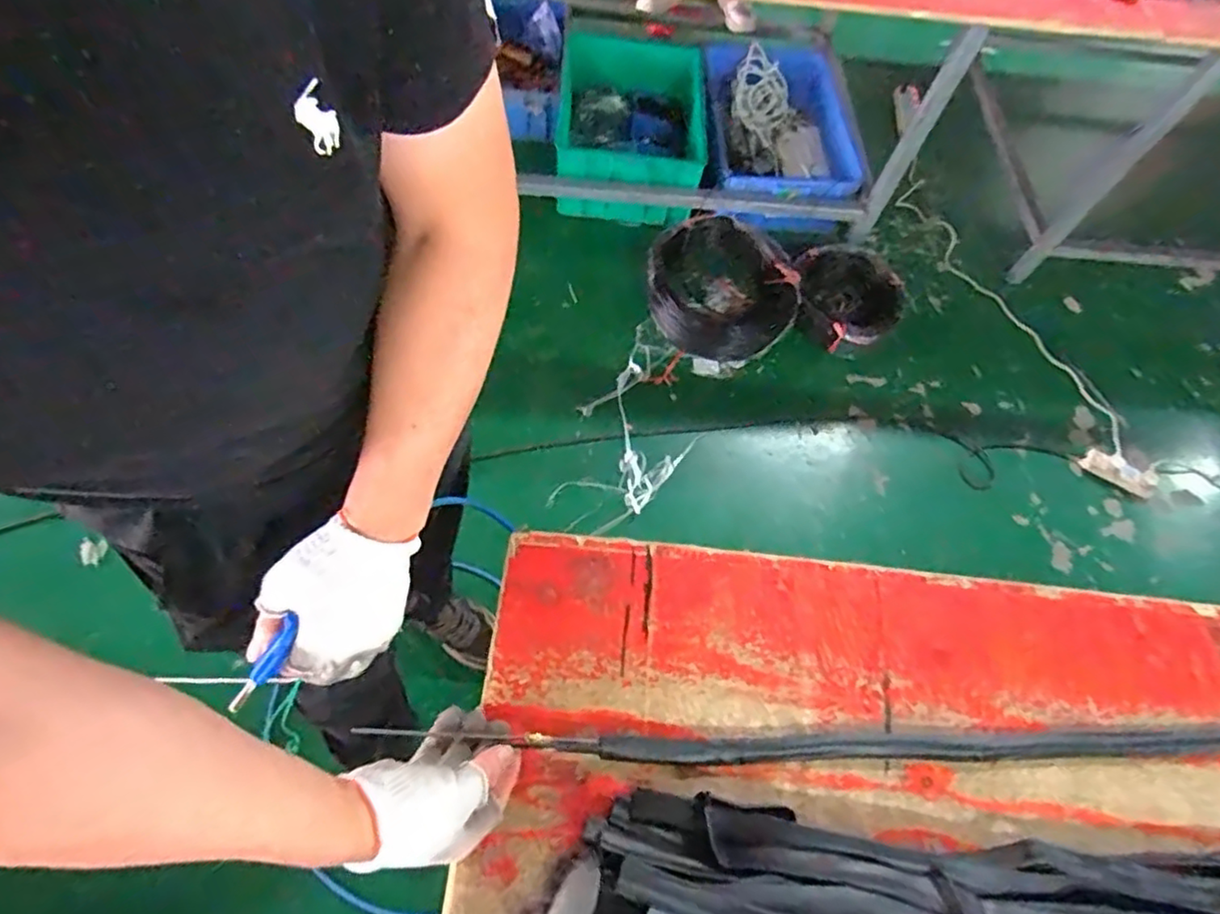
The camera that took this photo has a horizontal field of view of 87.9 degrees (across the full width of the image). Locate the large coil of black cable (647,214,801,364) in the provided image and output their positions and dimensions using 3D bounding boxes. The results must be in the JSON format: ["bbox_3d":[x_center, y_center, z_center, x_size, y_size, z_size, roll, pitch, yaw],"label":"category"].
[{"bbox_3d":[0.314,-0.493,1.764,0.407,0.101,0.465,5,63,-3],"label":"large coil of black cable"}]

